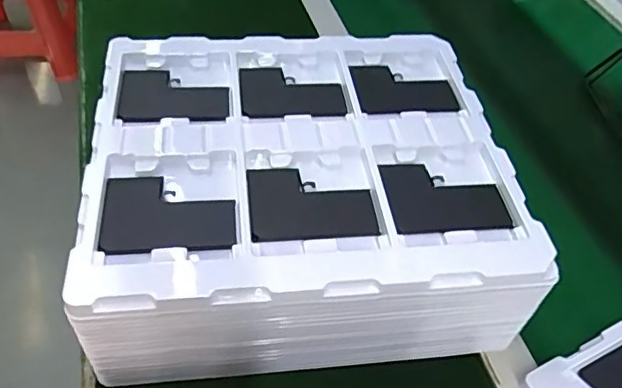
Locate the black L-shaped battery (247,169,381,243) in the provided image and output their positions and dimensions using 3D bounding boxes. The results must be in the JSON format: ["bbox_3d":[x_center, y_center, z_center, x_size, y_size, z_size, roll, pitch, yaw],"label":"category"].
[{"bbox_3d":[0.000,0.007,0.409,0.089,0.005,0.067,-1,48,-7],"label":"black L-shaped battery"}]

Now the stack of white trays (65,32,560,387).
[{"bbox_3d":[-0.009,-0.010,0.474,0.309,0.103,0.276,-2,49,-8],"label":"stack of white trays"}]

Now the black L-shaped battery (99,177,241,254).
[{"bbox_3d":[-0.098,0.013,0.389,0.089,0.005,0.068,-2,49,-8],"label":"black L-shaped battery"}]

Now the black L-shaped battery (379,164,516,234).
[{"bbox_3d":[0.099,0.002,0.417,0.087,0.004,0.067,-2,49,-7],"label":"black L-shaped battery"}]

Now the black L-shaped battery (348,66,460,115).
[{"bbox_3d":[0.083,-0.095,0.506,0.090,0.007,0.073,-3,49,-8],"label":"black L-shaped battery"}]

